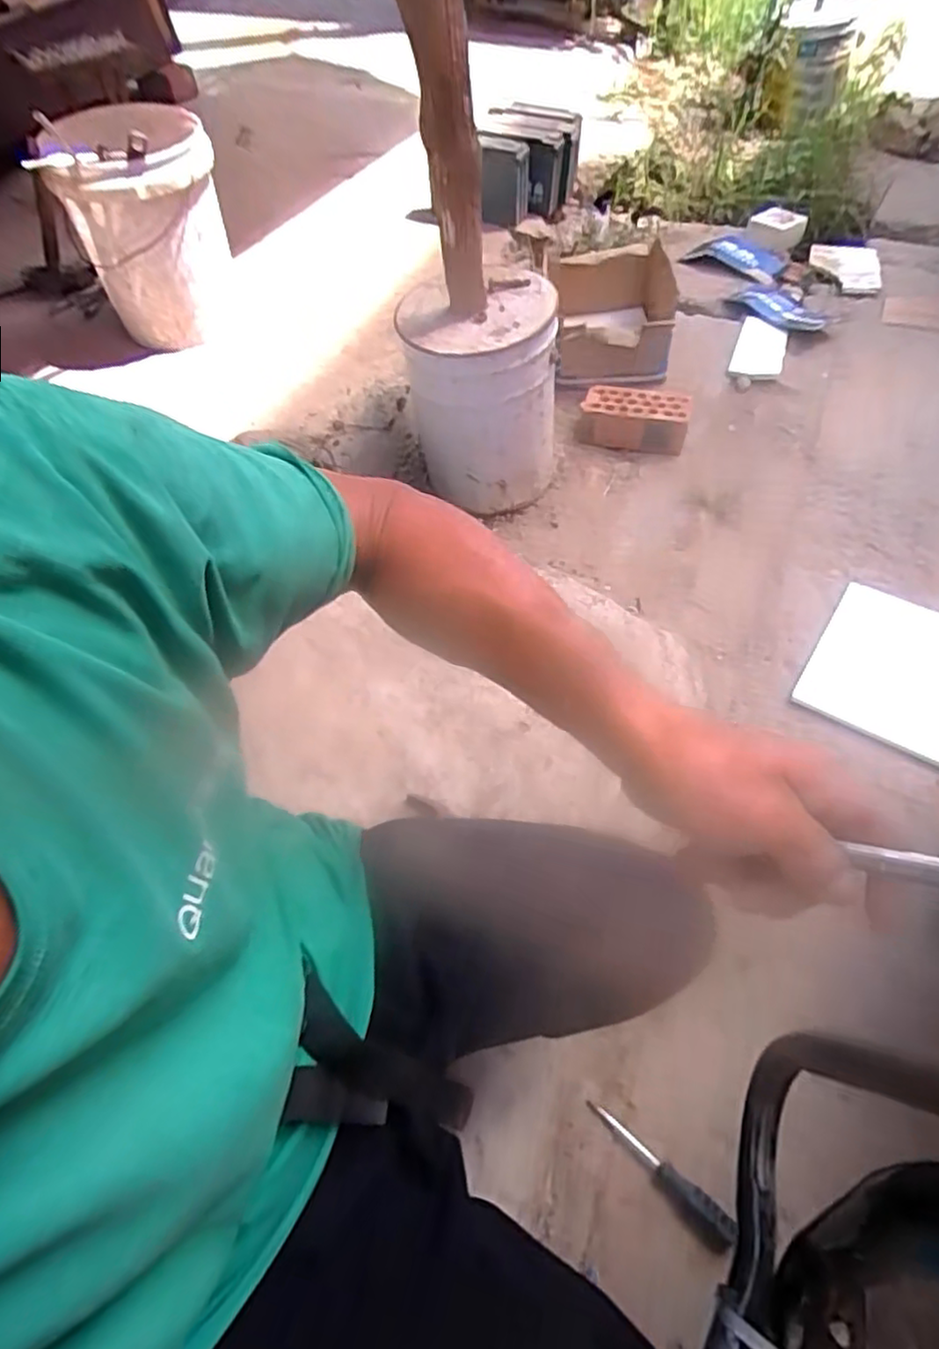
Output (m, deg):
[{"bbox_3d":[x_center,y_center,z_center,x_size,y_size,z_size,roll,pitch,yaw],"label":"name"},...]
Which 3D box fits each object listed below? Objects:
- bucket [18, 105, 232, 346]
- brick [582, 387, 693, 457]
[{"bbox_3d":[-0.668,-0.952,1.417,0.306,0.357,0.276,-16,55,-6],"label":"bucket"},{"bbox_3d":[0.380,-0.591,1.548,0.245,0.095,0.113,10,56,12],"label":"brick"}]

